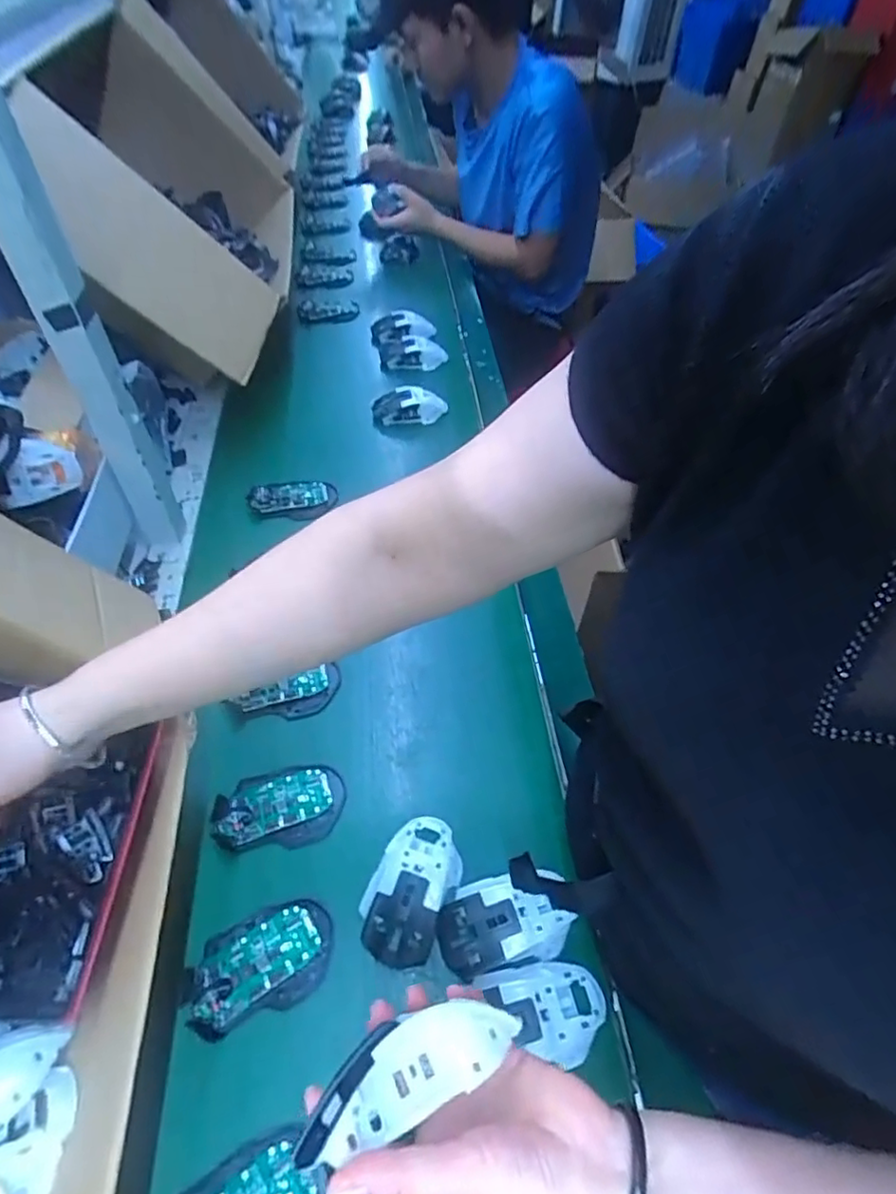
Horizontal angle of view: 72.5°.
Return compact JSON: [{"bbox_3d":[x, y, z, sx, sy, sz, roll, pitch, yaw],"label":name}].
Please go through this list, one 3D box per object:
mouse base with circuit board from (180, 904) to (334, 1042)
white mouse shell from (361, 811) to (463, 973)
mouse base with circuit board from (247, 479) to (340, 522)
[{"bbox_3d":[-0.148,0.285,0.477,0.112,0.014,0.070,-17,53,-16],"label":"mouse base with circuit board"},{"bbox_3d":[-0.029,0.239,0.508,0.065,0.035,0.115,21,52,14],"label":"white mouse shell"},{"bbox_3d":[-0.211,-0.134,0.827,0.118,0.020,0.064,-10,51,-11],"label":"mouse base with circuit board"}]

